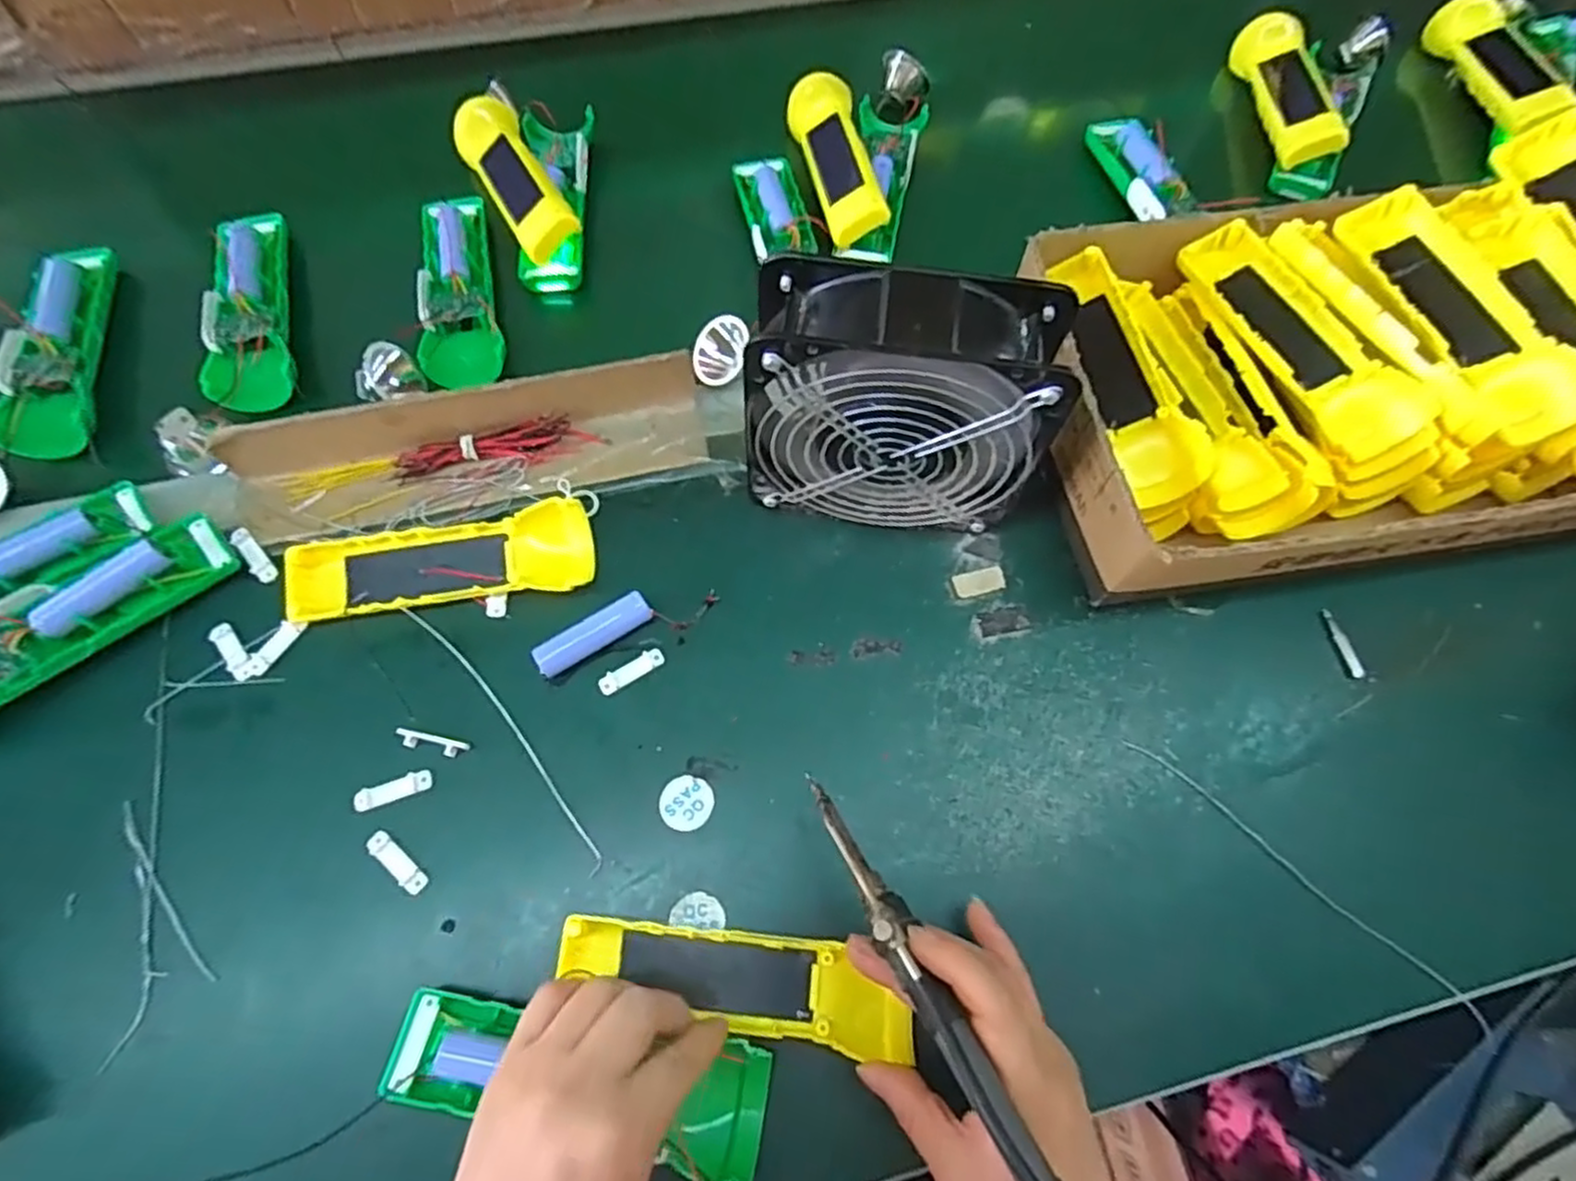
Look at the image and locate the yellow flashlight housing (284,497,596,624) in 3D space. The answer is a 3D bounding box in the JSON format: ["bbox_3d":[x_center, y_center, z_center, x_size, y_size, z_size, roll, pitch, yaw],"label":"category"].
[{"bbox_3d":[-0.195,-0.017,0.415,0.163,0.026,0.050,-6,69,-5],"label":"yellow flashlight housing"}]

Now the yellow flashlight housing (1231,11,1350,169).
[{"bbox_3d":[0.403,-0.407,0.598,0.046,0.041,0.176,3,68,0],"label":"yellow flashlight housing"}]

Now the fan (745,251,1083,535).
[{"bbox_3d":[0.055,-0.093,0.392,0.146,0.146,0.064,5,68,0],"label":"fan"}]

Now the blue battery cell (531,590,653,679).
[{"bbox_3d":[-0.106,0.025,0.408,0.065,0.016,0.017,-32,73,-14],"label":"blue battery cell"}]

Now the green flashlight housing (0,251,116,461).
[{"bbox_3d":[-0.466,-0.158,0.471,0.048,0.027,0.162,-16,70,-8],"label":"green flashlight housing"}]

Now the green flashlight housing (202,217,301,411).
[{"bbox_3d":[-0.355,-0.189,0.490,0.047,0.025,0.162,-17,70,-9],"label":"green flashlight housing"}]

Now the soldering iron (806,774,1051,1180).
[{"bbox_3d":[0.052,0.150,0.287,0.018,0.029,0.189,-24,49,-11],"label":"soldering iron"}]

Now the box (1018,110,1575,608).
[{"bbox_3d":[0.354,-0.135,0.430,0.415,0.118,0.225,-10,69,-6],"label":"box"}]

